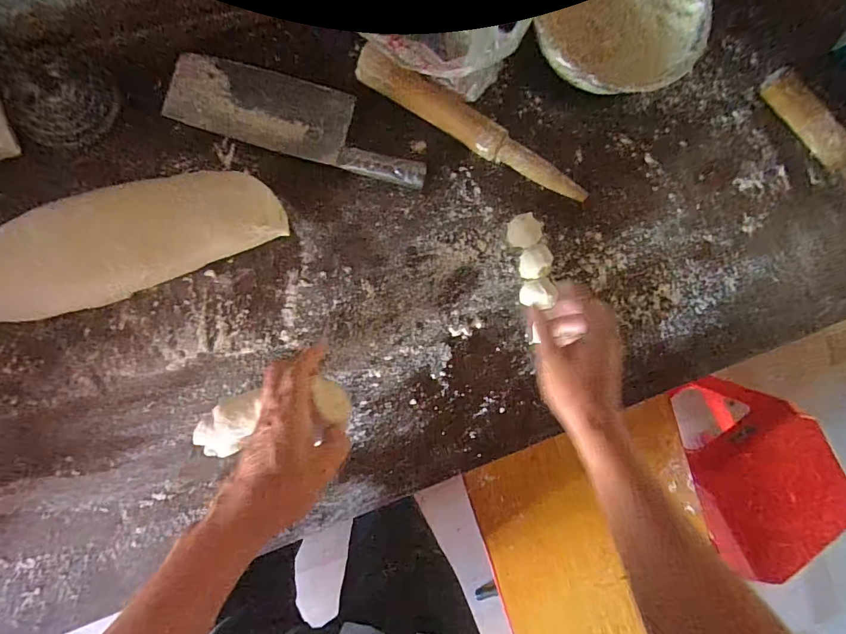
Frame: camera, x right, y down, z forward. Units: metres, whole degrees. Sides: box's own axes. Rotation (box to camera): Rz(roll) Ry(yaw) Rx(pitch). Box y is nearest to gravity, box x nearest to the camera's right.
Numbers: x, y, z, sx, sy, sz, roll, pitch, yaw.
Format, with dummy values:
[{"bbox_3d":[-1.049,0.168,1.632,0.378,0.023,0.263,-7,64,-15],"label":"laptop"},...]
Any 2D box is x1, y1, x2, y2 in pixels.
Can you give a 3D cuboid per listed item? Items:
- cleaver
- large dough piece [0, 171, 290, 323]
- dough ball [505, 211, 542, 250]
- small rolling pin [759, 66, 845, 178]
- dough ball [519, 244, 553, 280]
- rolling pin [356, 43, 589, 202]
[{"bbox_3d":[-0.135,-0.225,0.499,0.288,0.022,0.086,14,88,-10],"label":"cleaver"},{"bbox_3d":[-0.300,-0.075,0.446,0.303,0.077,0.091,-20,94,-9],"label":"large dough piece"},{"bbox_3d":[0.126,-0.105,0.545,0.037,0.027,0.039,0,90,-10],"label":"dough ball"},{"bbox_3d":[0.562,-0.245,0.617,0.040,0.039,0.240,-45,97,-7],"label":"small rolling pin"},{"bbox_3d":[0.140,-0.068,0.548,0.035,0.023,0.040,-8,92,-10],"label":"dough ball"},{"bbox_3d":[0.060,-0.220,0.527,0.297,0.035,0.038,30,85,-9],"label":"rolling pin"}]

